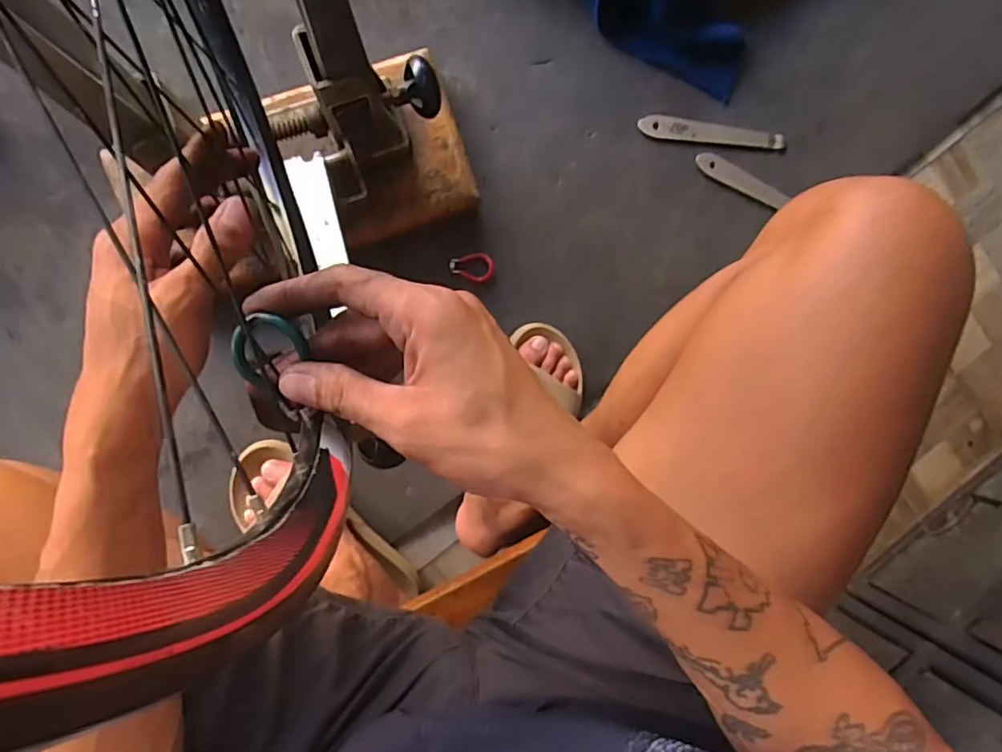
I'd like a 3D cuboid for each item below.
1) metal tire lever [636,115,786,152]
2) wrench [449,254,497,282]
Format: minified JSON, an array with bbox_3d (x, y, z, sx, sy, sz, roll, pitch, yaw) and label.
[{"bbox_3d":[0.275,-0.315,0.743,0.194,0.004,0.025,4,104,-5],"label":"metal tire lever"},{"bbox_3d":[-0.035,-0.134,0.715,0.057,0.006,0.035,-7,94,-7],"label":"wrench"}]

